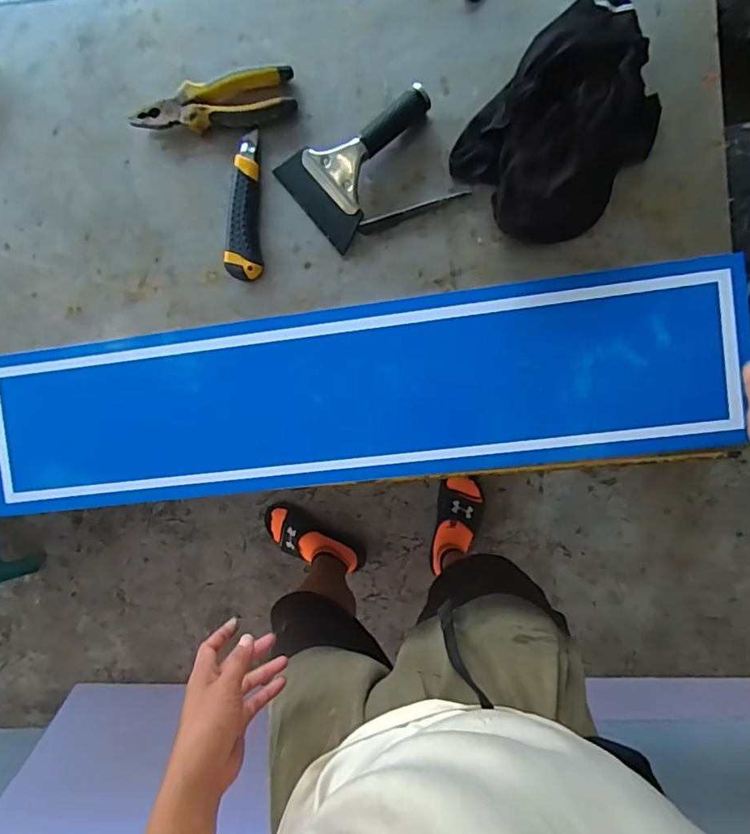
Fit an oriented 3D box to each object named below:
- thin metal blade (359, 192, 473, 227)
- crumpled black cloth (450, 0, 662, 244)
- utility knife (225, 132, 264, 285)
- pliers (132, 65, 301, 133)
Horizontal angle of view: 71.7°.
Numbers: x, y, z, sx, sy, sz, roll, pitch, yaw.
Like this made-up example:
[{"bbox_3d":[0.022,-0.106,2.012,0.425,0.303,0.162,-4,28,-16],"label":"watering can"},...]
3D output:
[{"bbox_3d":[0.044,-0.237,0.585,0.125,0.006,0.009,-14,92,7],"label":"thin metal blade"},{"bbox_3d":[0.201,-0.295,0.525,0.221,0.079,0.168,-43,88,7],"label":"crumpled black cloth"},{"bbox_3d":[-0.149,-0.241,0.599,0.041,0.024,0.160,5,94,6],"label":"utility knife"},{"bbox_3d":[-0.186,-0.354,0.594,0.188,0.028,0.056,-6,93,6],"label":"pliers"}]

